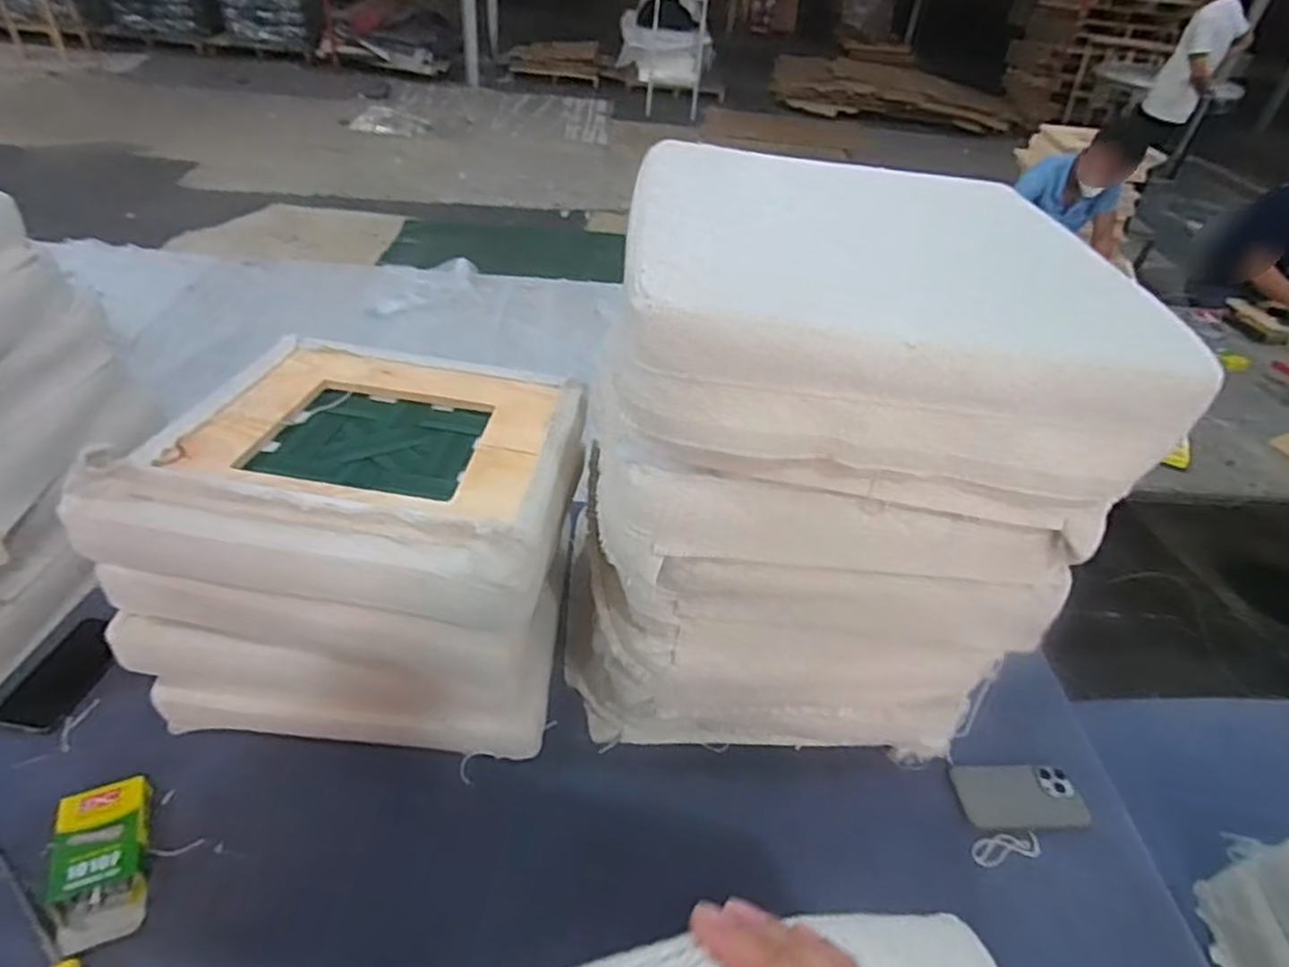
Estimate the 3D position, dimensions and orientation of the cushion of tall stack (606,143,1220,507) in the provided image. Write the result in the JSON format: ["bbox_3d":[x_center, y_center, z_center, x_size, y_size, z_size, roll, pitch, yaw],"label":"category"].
[{"bbox_3d":[0.212,-0.186,0.714,0.441,0.142,0.444,4,40,-3],"label":"cushion of tall stack"}]

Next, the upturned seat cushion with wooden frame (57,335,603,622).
[{"bbox_3d":[-0.312,-0.041,0.830,0.451,0.087,0.403,8,40,2],"label":"upturned seat cushion with wooden frame"}]

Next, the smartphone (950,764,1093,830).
[{"bbox_3d":[0.479,0.397,0.908,0.165,0.012,0.083,2,40,-6],"label":"smartphone"}]

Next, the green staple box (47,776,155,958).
[{"bbox_3d":[-0.566,0.394,0.743,0.082,0.037,0.152,-11,43,-20],"label":"green staple box"}]

